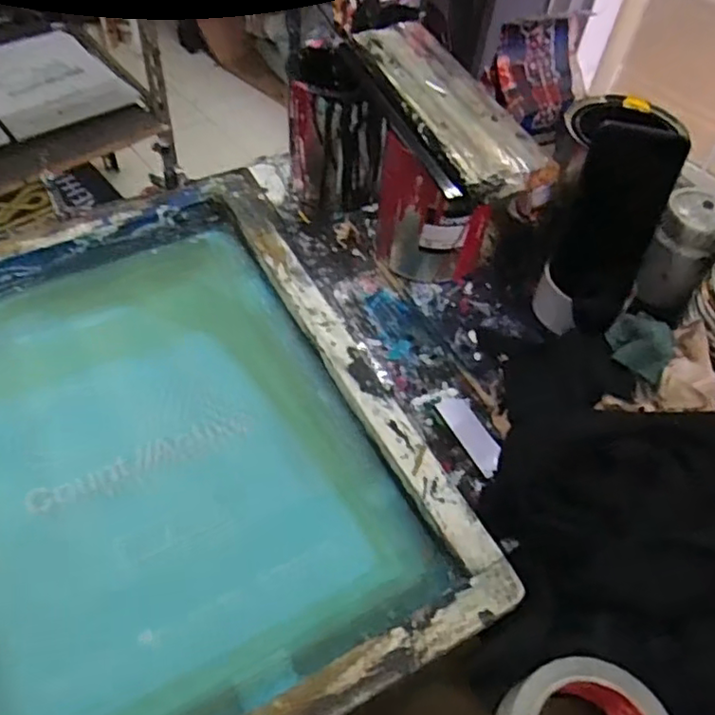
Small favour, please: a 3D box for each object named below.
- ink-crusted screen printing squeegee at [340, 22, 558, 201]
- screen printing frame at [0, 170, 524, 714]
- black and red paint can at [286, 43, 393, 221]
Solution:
[{"bbox_3d":[0.067,-0.218,0.533,0.084,0.028,0.242,-17,57,-15],"label":"ink-crusted screen printing squeegee"},{"bbox_3d":[-0.170,0.066,0.494,0.420,0.033,0.493,-22,58,-18],"label":"screen printing frame"},{"bbox_3d":[-0.026,-0.248,0.663,0.099,0.157,0.109,-3,54,-6],"label":"black and red paint can"}]

